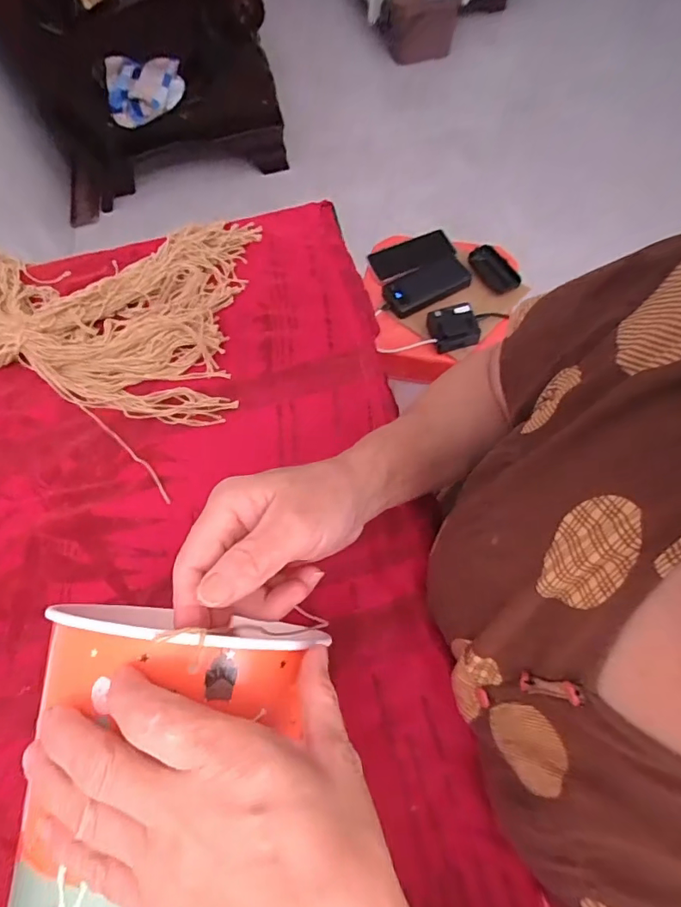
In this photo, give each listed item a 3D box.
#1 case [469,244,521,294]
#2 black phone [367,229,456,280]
[{"bbox_3d":[0.286,-0.347,0.900,0.054,0.020,0.108,-29,67,-7],"label":"case"},{"bbox_3d":[0.137,-0.387,0.939,0.155,0.011,0.083,-16,60,7],"label":"black phone"}]

